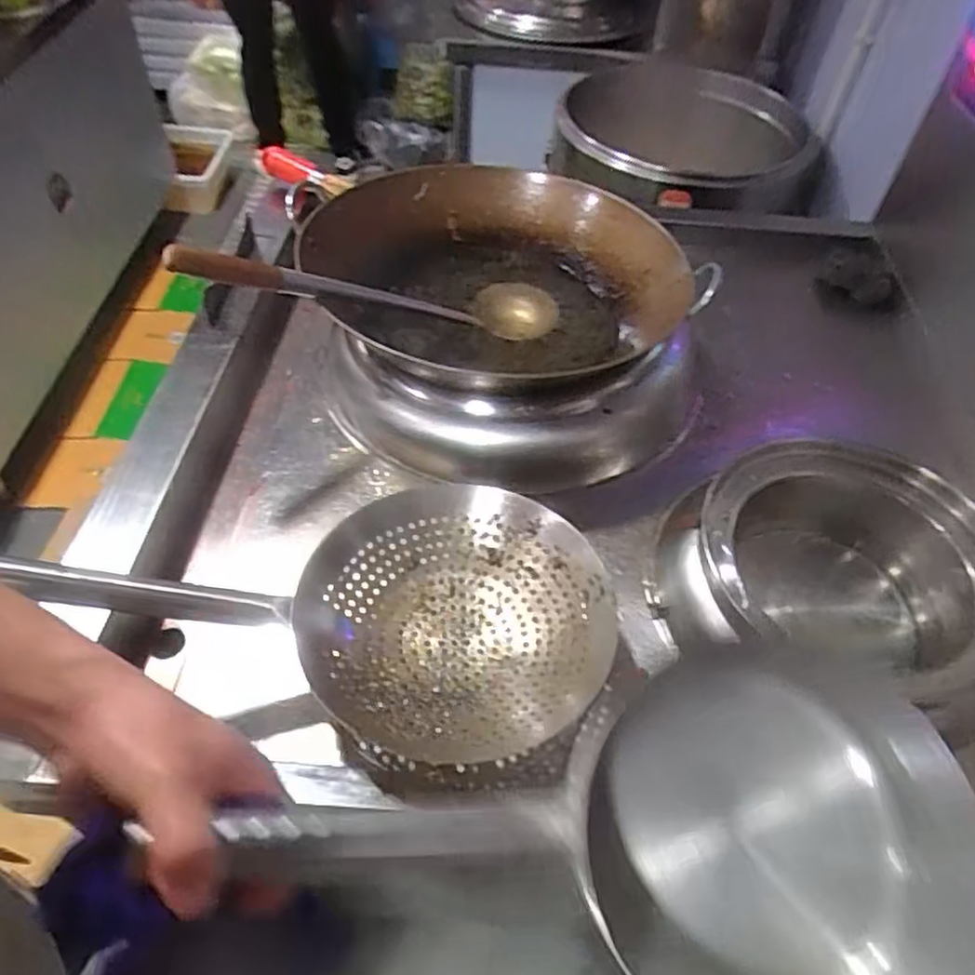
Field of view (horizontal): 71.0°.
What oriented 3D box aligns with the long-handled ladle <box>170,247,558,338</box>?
[{"bbox_3d":[-0.114,-0.231,0.818,0.498,0.062,0.103,-5,46,-42],"label":"long-handled ladle"}]

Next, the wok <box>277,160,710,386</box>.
[{"bbox_3d":[0.017,-0.283,0.915,0.457,0.137,0.421,2,51,-2],"label":"wok"}]

